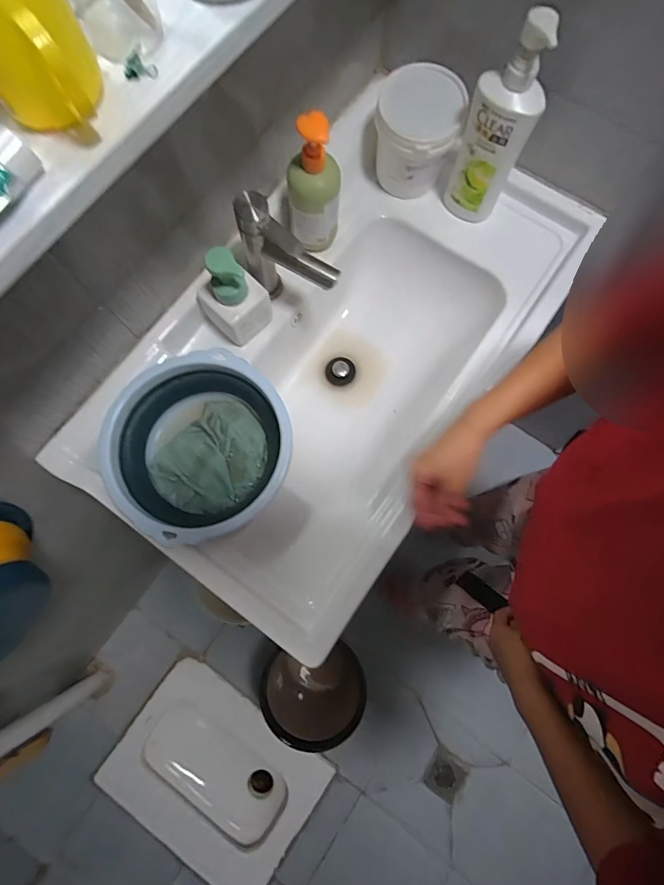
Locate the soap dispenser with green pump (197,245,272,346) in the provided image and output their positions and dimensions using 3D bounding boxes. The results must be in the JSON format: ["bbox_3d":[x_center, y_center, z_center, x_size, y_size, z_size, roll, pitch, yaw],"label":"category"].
[{"bbox_3d":[-0.141,-0.205,0.554,0.079,0.146,0.079,37,80,7],"label":"soap dispenser with green pump"}]

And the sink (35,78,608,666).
[{"bbox_3d":[0.034,-0.139,0.648,0.423,0.227,0.774,35,80,7],"label":"sink"}]

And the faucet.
[{"bbox_3d":[-0.057,-0.236,0.546,0.135,0.168,0.044,32,80,6],"label":"faucet"}]

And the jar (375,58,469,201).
[{"bbox_3d":[0.130,-0.465,0.621,0.115,0.133,0.114,0,78,0],"label":"jar"}]

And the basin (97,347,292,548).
[{"bbox_3d":[-0.165,0.004,0.538,0.213,0.080,0.219,0,78,0],"label":"basin"}]

